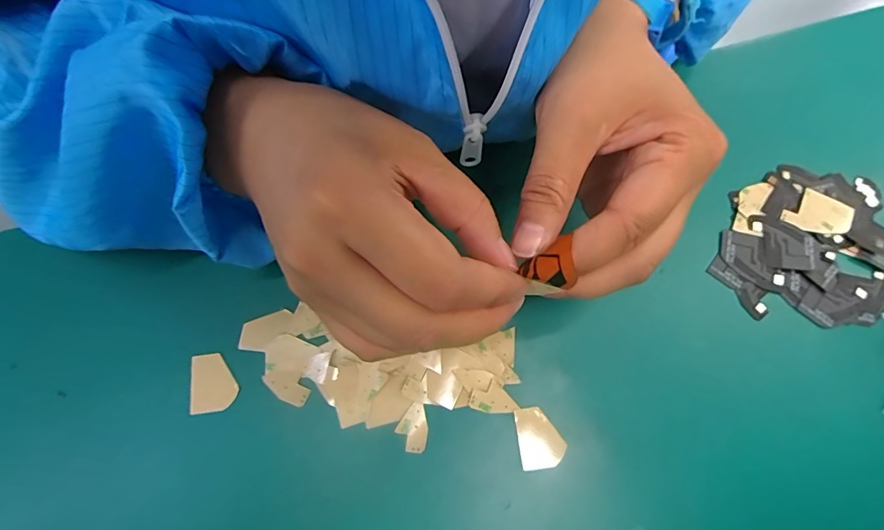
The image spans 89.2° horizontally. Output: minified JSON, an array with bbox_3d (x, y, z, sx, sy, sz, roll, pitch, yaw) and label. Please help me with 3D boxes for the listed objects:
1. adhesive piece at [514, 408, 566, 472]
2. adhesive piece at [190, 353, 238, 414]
[{"bbox_3d":[0.050,0.087,0.226,0.023,0.004,0.029,-6,71,-3],"label":"adhesive piece"},{"bbox_3d":[-0.119,0.061,0.233,0.022,0.004,0.029,-4,80,-11],"label":"adhesive piece"}]

